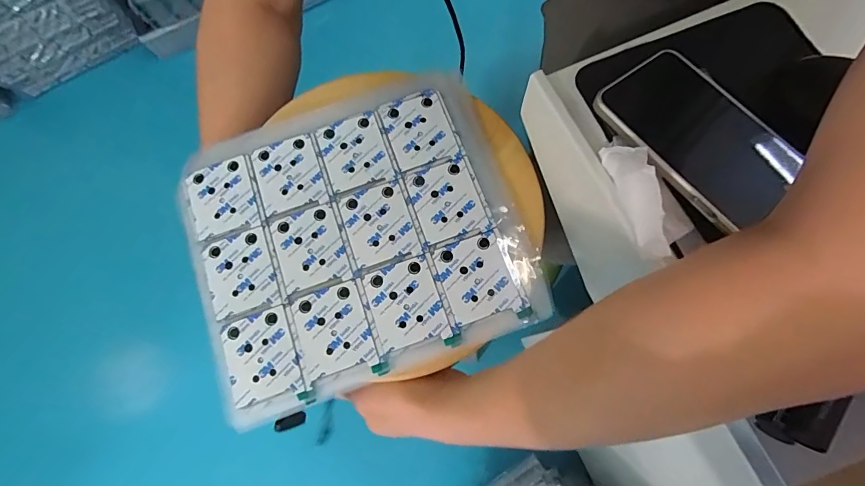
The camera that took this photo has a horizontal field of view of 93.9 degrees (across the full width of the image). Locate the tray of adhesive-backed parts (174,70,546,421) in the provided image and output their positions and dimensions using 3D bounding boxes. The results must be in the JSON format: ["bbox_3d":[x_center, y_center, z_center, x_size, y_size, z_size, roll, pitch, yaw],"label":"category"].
[{"bbox_3d":[-0.067,-0.009,0.341,0.269,0.010,0.235,-19,77,-4],"label":"tray of adhesive-backed parts"}]

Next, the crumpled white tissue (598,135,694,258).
[{"bbox_3d":[0.132,-0.034,0.256,0.025,0.027,0.083,-12,76,-3],"label":"crumpled white tissue"}]

